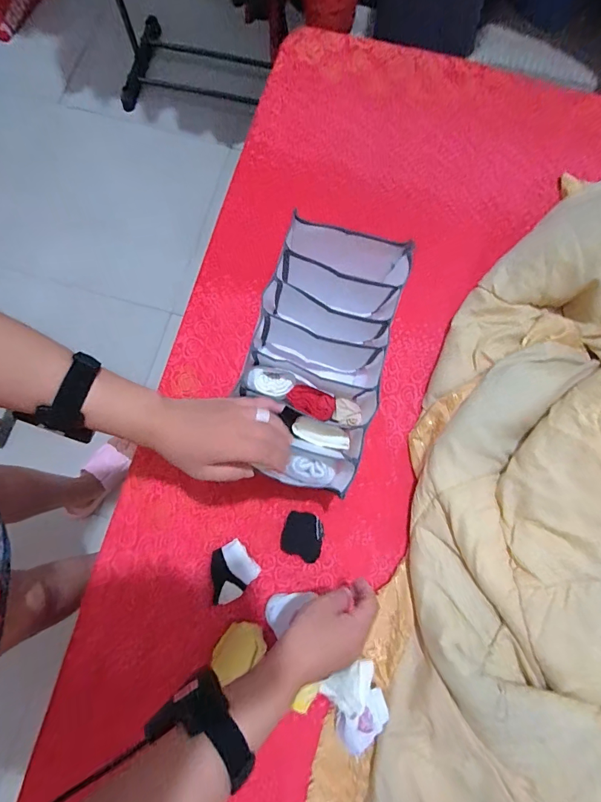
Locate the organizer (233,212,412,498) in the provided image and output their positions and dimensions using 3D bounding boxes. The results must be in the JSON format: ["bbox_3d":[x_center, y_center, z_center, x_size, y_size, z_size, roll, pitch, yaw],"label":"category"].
[{"bbox_3d":[0.026,-0.066,0.529,0.181,0.101,0.345,15,79,3],"label":"organizer"}]

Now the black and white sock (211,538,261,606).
[{"bbox_3d":[-0.101,0.241,0.516,0.071,0.028,0.065,-38,83,-8],"label":"black and white sock"}]

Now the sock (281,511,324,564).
[{"bbox_3d":[0.003,0.198,0.536,0.058,0.033,0.068,7,80,0],"label":"sock"}]

